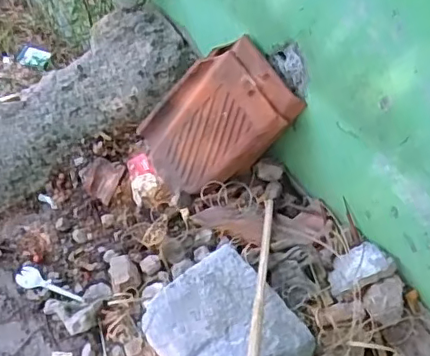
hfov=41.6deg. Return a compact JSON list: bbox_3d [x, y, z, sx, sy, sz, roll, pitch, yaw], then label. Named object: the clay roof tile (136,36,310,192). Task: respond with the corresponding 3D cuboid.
[{"bbox_3d":[-0.005,-0.116,1.122,0.061,0.329,0.224,-13,64,-53],"label":"clay roof tile"}]

